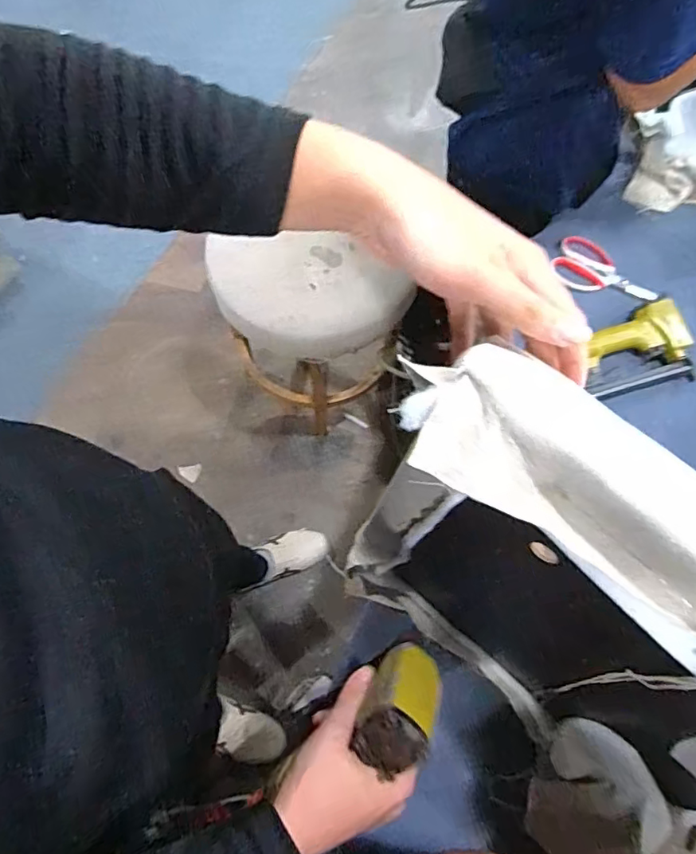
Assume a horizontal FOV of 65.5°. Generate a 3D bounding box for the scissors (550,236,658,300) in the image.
[{"bbox_3d":[0.418,-0.246,0.880,0.165,0.016,0.090,30,77,6],"label":"scissors"}]

